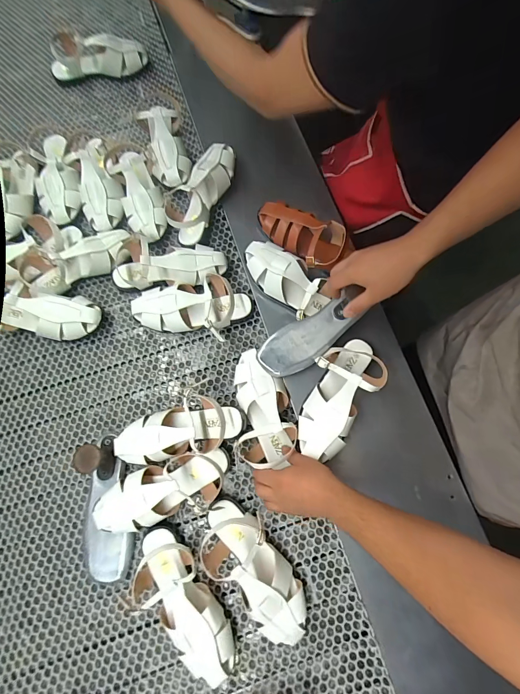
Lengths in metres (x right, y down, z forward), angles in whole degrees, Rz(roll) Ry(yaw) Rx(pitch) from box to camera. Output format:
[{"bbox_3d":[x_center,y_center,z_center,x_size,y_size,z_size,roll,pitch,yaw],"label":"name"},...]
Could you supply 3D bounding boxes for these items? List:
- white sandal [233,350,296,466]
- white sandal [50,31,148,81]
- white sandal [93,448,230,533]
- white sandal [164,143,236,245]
[{"bbox_3d":[-0.001,0.106,0.613,0.107,0.070,0.204,-13,80,-3],"label":"white sandal"},{"bbox_3d":[-0.426,-0.765,0.857,0.246,0.076,0.077,-10,72,-2],"label":"white sandal"},{"bbox_3d":[-0.170,0.252,0.574,0.241,0.079,0.095,-18,76,-4],"label":"white sandal"},{"bbox_3d":[-0.124,-0.337,0.718,0.092,0.090,0.226,29,77,8],"label":"white sandal"}]

